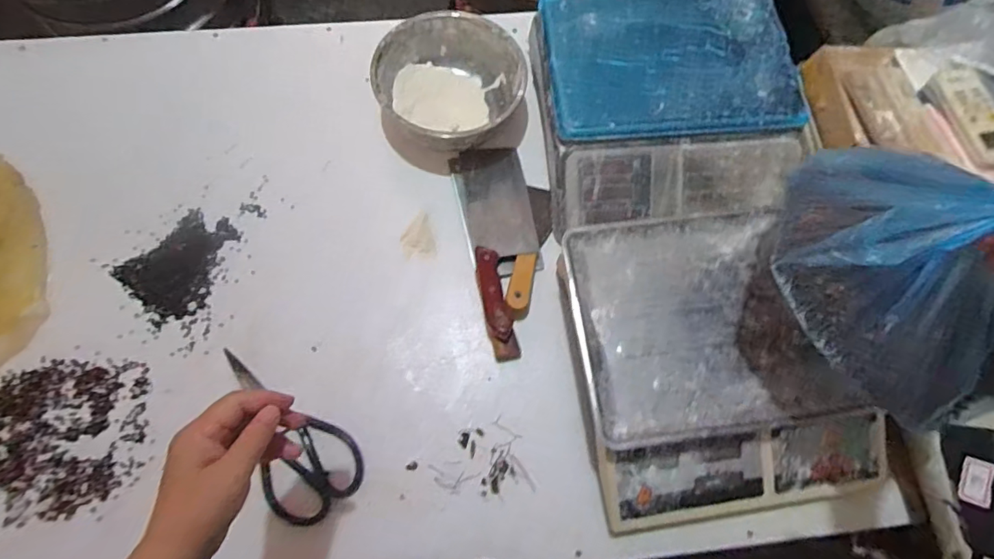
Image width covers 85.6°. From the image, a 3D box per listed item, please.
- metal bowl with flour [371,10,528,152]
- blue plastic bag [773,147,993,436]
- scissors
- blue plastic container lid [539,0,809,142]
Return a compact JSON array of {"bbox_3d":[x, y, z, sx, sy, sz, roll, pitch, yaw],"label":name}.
[{"bbox_3d":[-0.065,-0.267,0.751,0.194,0.085,0.196,1,70,-2],"label":"metal bowl with flour"},{"bbox_3d":[0.312,-0.026,0.361,0.124,0.225,0.234,-23,72,-10],"label":"blue plastic bag"},{"bbox_3d":[-0.252,0.170,0.624,0.104,0.022,0.223,-39,76,-15],"label":"scissors"},{"bbox_3d":[0.226,-0.290,0.705,0.316,0.019,0.225,-3,70,-4],"label":"blue plastic container lid"}]

